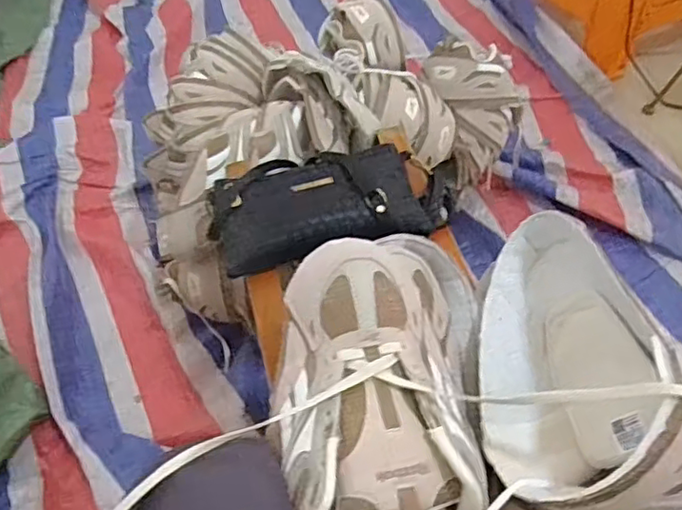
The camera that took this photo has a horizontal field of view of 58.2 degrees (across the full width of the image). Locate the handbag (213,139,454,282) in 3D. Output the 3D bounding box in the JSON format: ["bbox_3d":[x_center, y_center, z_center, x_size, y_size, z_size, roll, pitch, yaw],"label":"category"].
[{"bbox_3d":[-0.009,-0.062,0.644,0.253,0.047,0.134,-13,52,-6],"label":"handbag"}]

